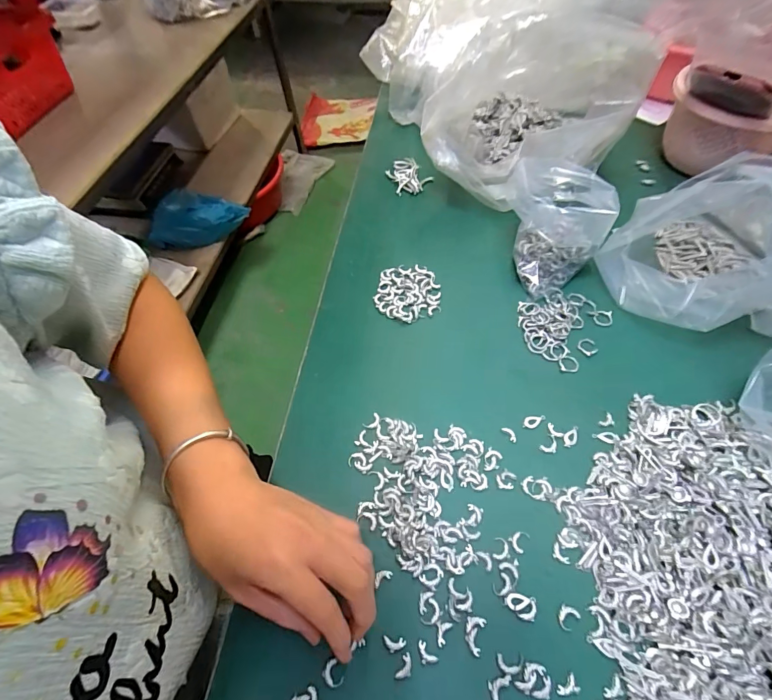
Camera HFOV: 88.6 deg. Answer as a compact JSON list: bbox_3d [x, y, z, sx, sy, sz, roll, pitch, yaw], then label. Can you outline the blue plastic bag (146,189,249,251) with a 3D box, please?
[{"bbox_3d":[-0.563,-0.410,1.191,0.273,0.108,0.157,-19,58,-9],"label":"blue plastic bag"}]

